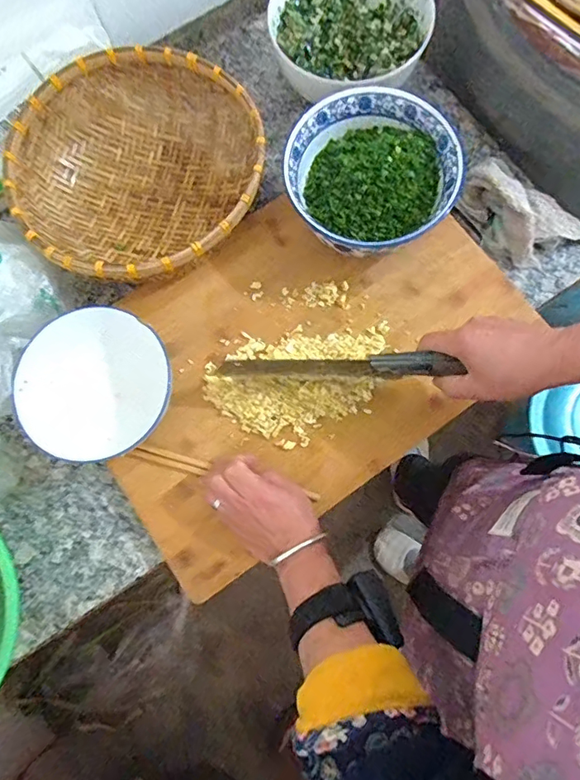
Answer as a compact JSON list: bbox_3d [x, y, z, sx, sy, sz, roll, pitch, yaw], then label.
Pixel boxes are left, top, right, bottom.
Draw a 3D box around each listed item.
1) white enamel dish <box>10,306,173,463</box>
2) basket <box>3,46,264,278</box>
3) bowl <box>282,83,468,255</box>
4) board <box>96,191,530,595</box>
[{"bbox_3d":[-0.190,-0.002,0.503,0.148,0.071,0.142,0,80,1],"label":"white enamel dish"},{"bbox_3d":[-0.166,-0.238,0.564,0.261,0.094,0.260,0,80,1],"label":"basket"},{"bbox_3d":[0.083,-0.216,0.534,0.171,0.081,0.176,0,80,1],"label":"bowl"},{"bbox_3d":[0.004,-0.046,0.532,0.452,0.028,0.300,-35,81,-5],"label":"board"}]

